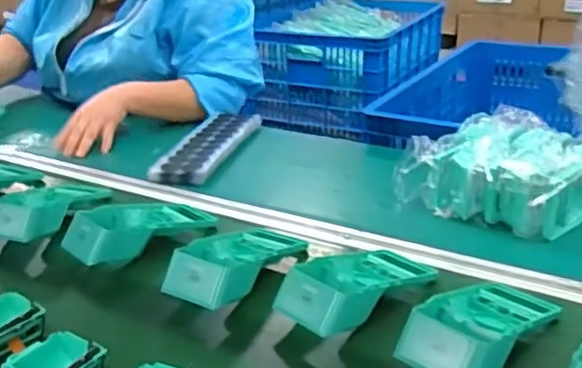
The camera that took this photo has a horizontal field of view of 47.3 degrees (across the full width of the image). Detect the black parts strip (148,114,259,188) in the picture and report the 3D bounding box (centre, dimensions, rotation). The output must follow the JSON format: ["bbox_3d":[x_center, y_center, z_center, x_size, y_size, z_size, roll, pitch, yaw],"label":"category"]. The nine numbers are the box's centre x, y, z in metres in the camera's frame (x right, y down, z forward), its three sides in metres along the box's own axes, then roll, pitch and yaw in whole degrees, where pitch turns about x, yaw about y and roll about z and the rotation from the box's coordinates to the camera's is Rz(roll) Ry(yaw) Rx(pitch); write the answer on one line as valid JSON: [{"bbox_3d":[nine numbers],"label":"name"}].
[{"bbox_3d":[-0.132,-0.068,1.125,0.103,0.030,0.275,5,26,16],"label":"black parts strip"}]

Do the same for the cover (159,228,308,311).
[{"bbox_3d":[-0.066,0.083,0.769,0.098,0.055,0.190,13,29,30],"label":"cover"}]

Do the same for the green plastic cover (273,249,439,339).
[{"bbox_3d":[0.072,0.101,0.714,0.091,0.053,0.195,21,34,41],"label":"green plastic cover"}]

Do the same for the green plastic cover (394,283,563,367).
[{"bbox_3d":[0.180,0.139,0.641,0.104,0.040,0.185,15,17,34],"label":"green plastic cover"}]

